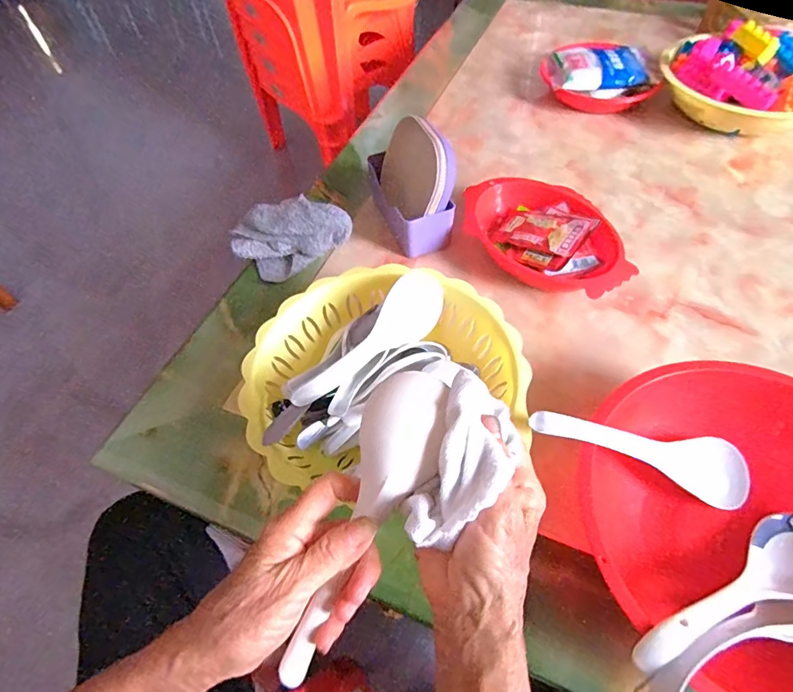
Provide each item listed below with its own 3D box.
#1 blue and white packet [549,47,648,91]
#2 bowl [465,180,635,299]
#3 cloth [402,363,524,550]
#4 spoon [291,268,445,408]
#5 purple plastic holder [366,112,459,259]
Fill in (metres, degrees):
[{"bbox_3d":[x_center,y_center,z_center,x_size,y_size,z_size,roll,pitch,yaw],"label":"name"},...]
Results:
[{"bbox_3d":[0.326,-0.452,0.749,0.138,0.025,0.105,5,56,7],"label":"blue and white packet"},{"bbox_3d":[0.179,-0.132,0.560,0.142,0.050,0.217,-39,62,-22],"label":"bowl"},{"bbox_3d":[0.041,0.059,0.258,0.044,0.036,0.102,17,61,14],"label":"cloth"},{"bbox_3d":[-0.022,-0.005,0.436,0.030,0.056,0.181,38,65,25],"label":"spoon"},{"bbox_3d":[0.016,-0.205,0.573,0.074,0.125,0.148,-19,56,-10],"label":"purple plastic holder"}]

